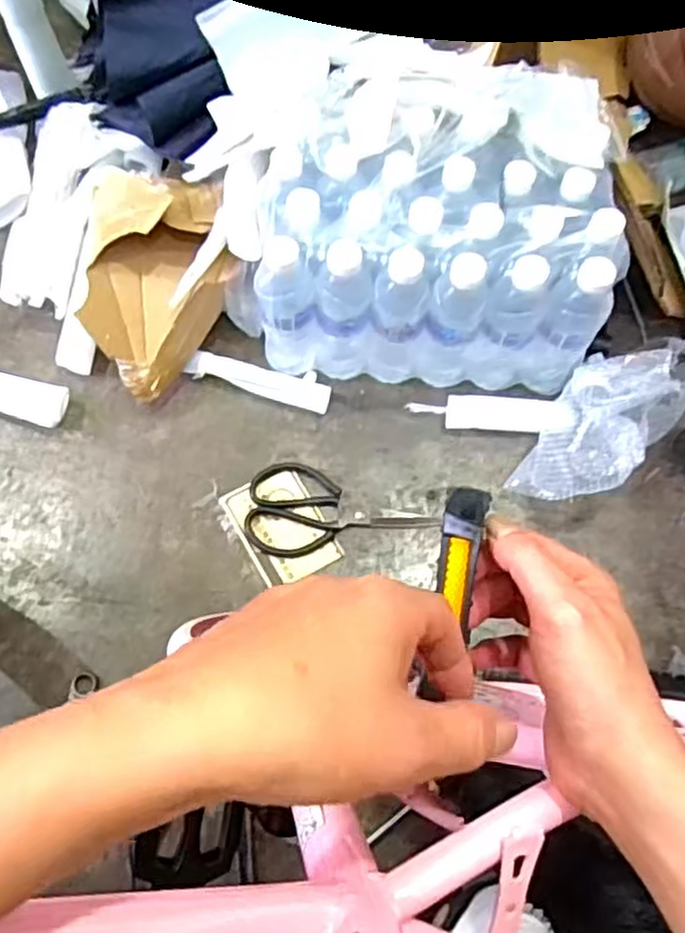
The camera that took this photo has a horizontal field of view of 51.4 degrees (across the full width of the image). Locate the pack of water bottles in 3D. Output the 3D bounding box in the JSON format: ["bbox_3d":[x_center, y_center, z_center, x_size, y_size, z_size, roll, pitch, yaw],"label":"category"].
[{"bbox_3d":[0.099,-0.251,0.809,0.366,0.253,0.250,7,66,3],"label":"pack of water bottles"}]

